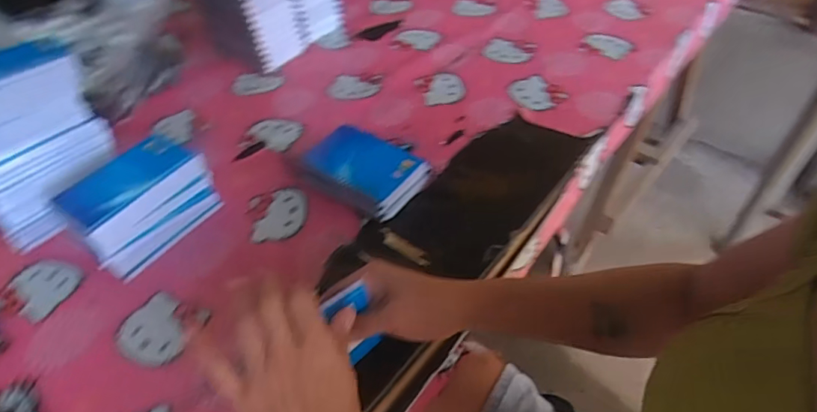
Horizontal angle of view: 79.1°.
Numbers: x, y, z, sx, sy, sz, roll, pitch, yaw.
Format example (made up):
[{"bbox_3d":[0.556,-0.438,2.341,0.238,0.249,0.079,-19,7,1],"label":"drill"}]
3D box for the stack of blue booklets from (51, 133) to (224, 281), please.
[{"bbox_3d":[-0.288,-0.001,0.539,0.088,0.082,0.134,27,54,28],"label":"stack of blue booklets"}]

